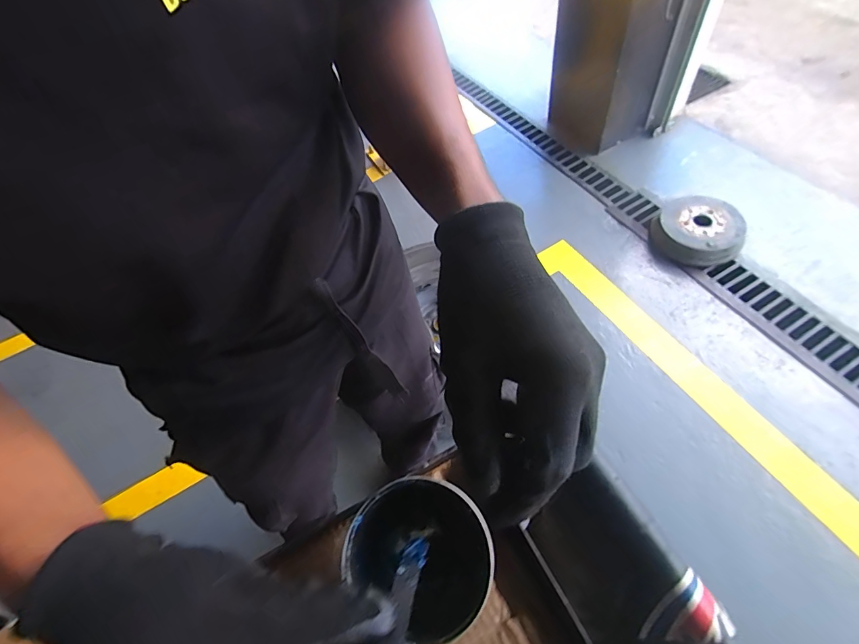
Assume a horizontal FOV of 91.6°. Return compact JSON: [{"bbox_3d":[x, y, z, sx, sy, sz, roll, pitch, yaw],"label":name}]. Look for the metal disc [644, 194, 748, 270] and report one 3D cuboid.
[{"bbox_3d":[0.954,-0.327,1.482,0.285,0.086,0.283,-1,59,2],"label":"metal disc"}]

